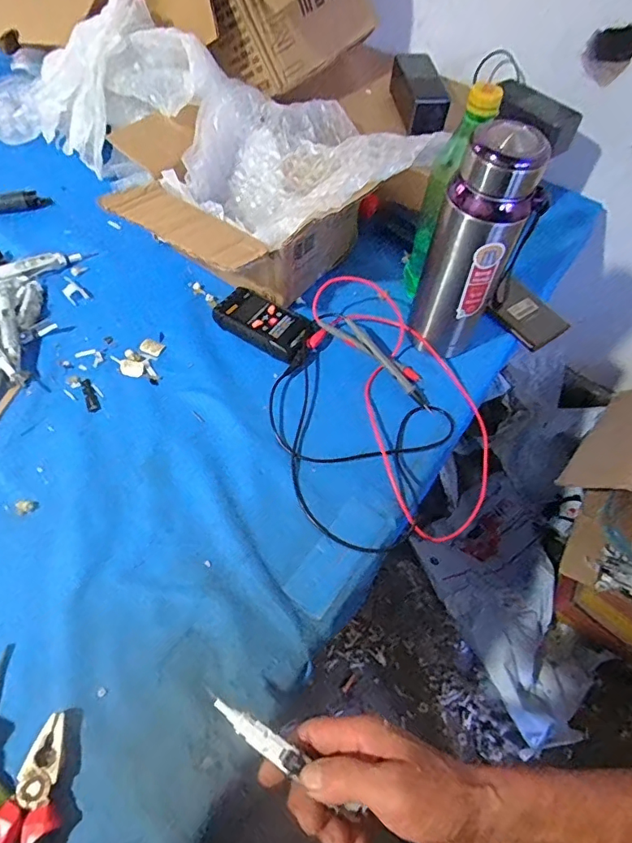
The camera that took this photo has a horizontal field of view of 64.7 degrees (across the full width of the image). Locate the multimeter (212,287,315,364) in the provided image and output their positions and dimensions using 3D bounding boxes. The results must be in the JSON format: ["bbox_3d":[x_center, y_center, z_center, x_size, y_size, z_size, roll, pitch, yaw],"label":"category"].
[{"bbox_3d":[-0.059,-0.116,0.581,0.110,0.021,0.061,31,60,15],"label":"multimeter"}]

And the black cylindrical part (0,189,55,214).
[{"bbox_3d":[-0.417,-0.307,0.695,0.085,0.024,0.019,-17,60,-14],"label":"black cylindrical part"}]

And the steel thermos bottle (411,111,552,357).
[{"bbox_3d":[0.153,-0.163,0.503,0.080,0.231,0.069,21,60,10],"label":"steel thermos bottle"}]

